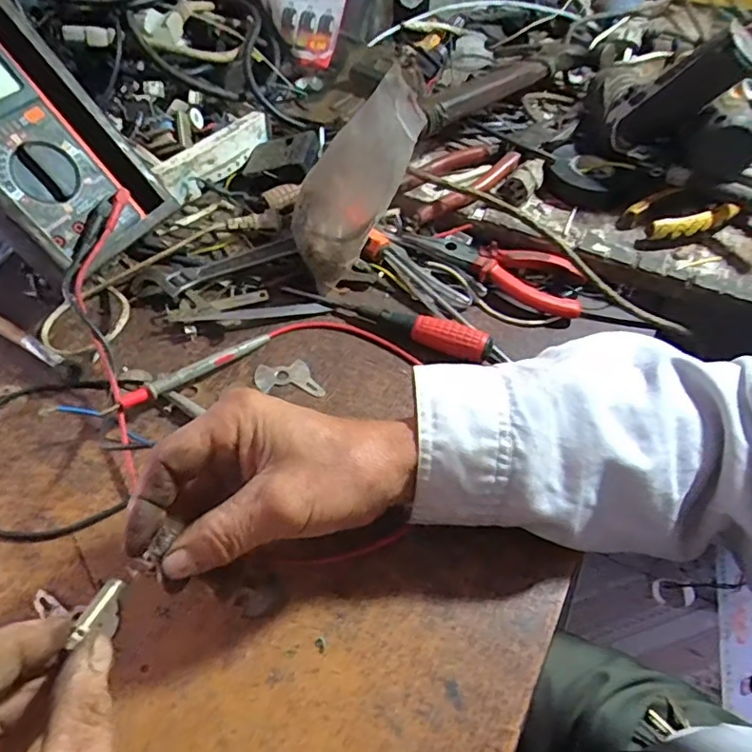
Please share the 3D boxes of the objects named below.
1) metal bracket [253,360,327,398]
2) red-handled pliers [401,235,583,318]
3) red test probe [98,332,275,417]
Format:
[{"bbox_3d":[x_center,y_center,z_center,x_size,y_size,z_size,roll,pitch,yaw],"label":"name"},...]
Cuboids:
[{"bbox_3d":[-0.061,0.000,0.409,0.049,0.004,0.029,1,54,0],"label":"metal bracket"},{"bbox_3d":[0.099,-0.092,0.464,0.145,0.023,0.046,23,57,15],"label":"red-handled pliers"},{"bbox_3d":[-0.123,-0.003,0.391,0.122,0.013,0.012,-29,59,-35],"label":"red test probe"}]

